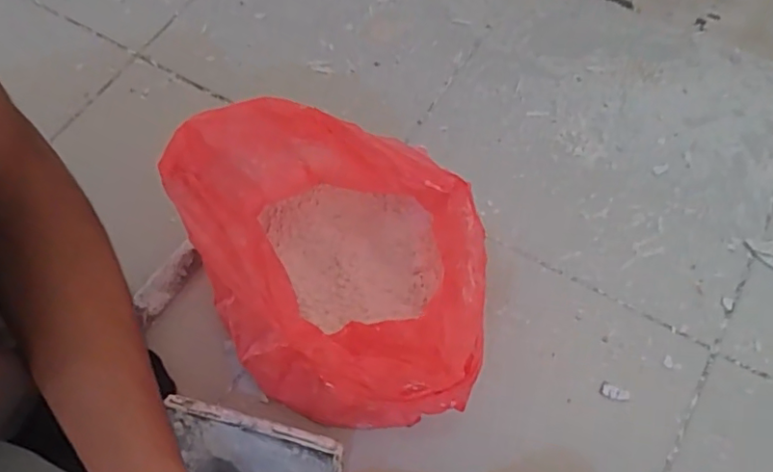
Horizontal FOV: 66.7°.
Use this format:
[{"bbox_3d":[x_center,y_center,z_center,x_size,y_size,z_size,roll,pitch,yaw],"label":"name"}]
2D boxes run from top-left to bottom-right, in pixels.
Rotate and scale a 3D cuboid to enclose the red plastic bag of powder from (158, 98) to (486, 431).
[{"bbox_3d":[-0.041,0.025,0.422,0.211,0.135,0.183,5,65,6],"label":"red plastic bag of powder"}]

